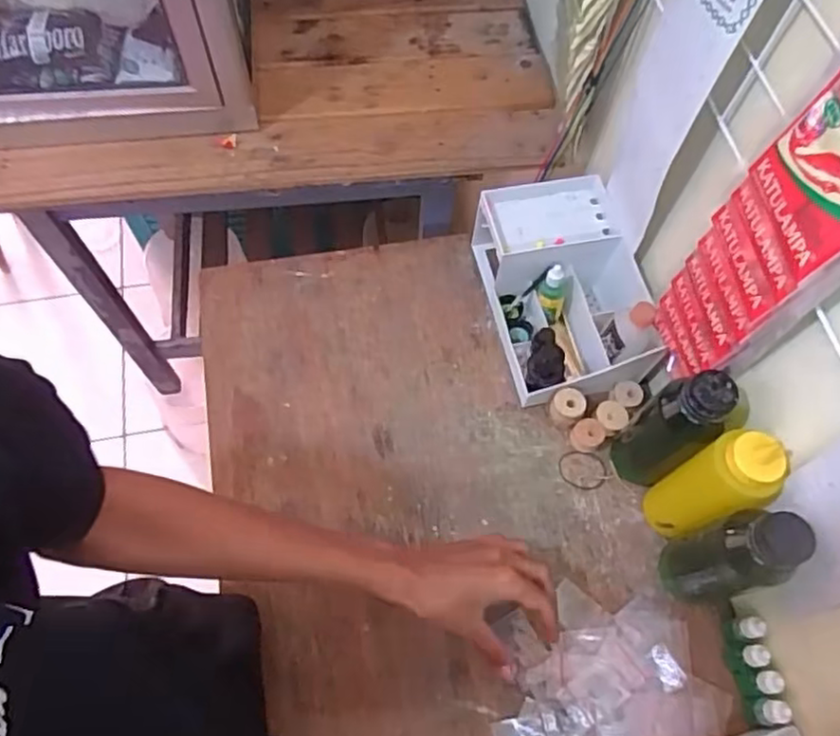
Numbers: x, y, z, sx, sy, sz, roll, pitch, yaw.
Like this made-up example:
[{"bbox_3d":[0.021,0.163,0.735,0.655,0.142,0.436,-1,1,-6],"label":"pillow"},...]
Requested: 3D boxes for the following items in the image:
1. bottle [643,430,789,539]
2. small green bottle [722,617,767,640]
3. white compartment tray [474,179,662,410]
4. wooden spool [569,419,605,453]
[{"bbox_3d":[0.264,0.112,0.600,0.046,0.192,0.059,-21,68,-13],"label":"bottle"},{"bbox_3d":[0.306,0.246,0.618,0.022,0.055,0.018,-7,65,-7],"label":"small green bottle"},{"bbox_3d":[0.165,-0.092,0.734,0.154,0.121,0.231,-10,66,-8],"label":"white compartment tray"},{"bbox_3d":[0.179,0.074,0.705,0.033,0.024,0.033,1,65,-3],"label":"wooden spool"}]

